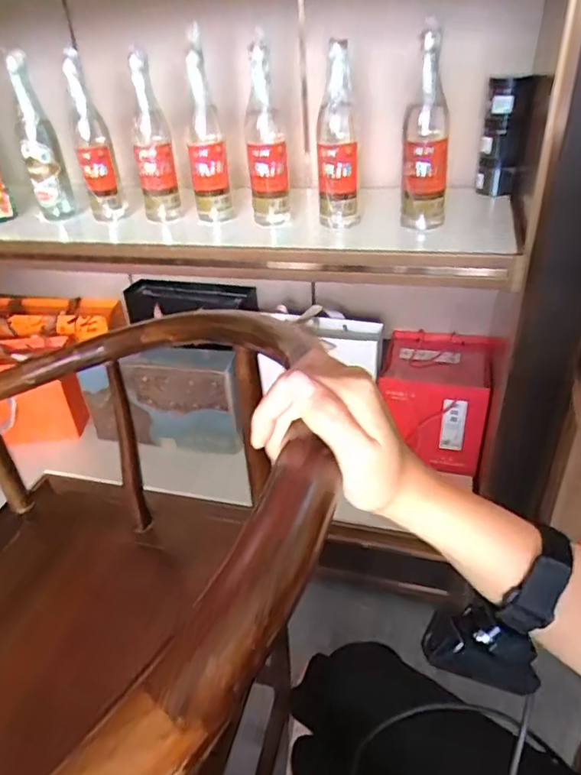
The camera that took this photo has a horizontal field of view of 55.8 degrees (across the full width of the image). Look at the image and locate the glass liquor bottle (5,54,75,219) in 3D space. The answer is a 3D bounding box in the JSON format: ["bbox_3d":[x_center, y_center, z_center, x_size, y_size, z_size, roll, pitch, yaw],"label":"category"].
[{"bbox_3d":[-0.451,-0.439,0.981,0.067,0.271,0.058,-17,36,-20],"label":"glass liquor bottle"}]

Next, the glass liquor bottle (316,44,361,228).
[{"bbox_3d":[0.073,-0.383,0.855,0.065,0.255,0.060,0,34,5],"label":"glass liquor bottle"}]

